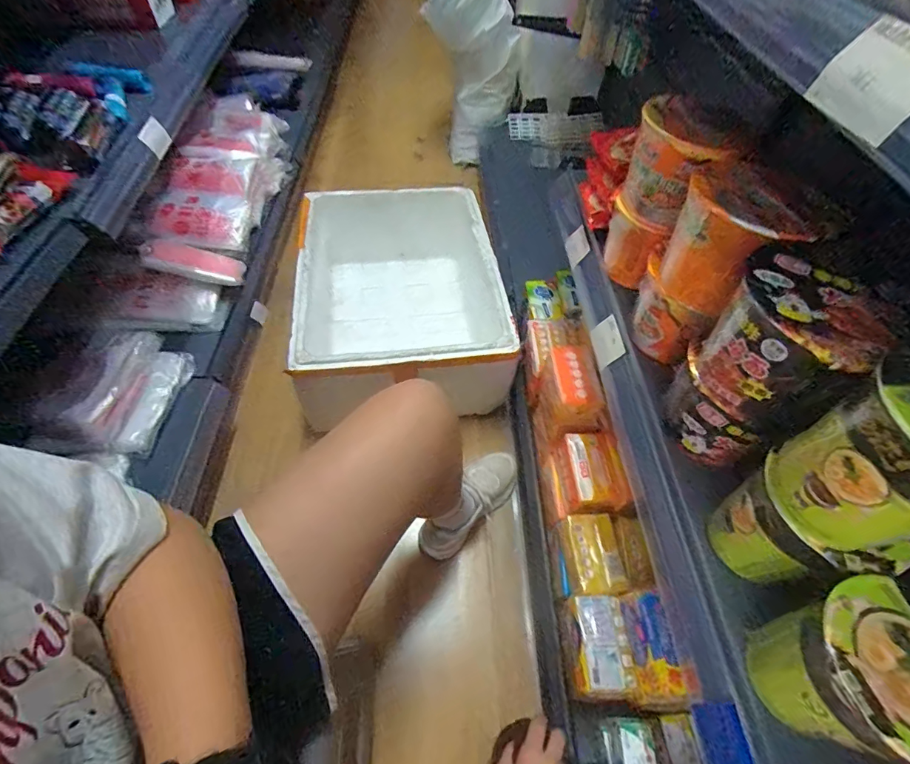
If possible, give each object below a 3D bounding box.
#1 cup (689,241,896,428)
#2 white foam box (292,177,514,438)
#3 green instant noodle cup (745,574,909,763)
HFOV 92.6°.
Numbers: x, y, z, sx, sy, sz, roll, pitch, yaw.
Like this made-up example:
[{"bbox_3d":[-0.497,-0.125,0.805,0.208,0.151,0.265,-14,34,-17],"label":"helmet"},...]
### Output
[{"bbox_3d":[0.259,-0.029,0.357,0.094,0.121,0.099,2,54,-2],"label":"cup"},{"bbox_3d":[-0.125,-0.196,1.080,0.459,0.270,0.591,-2,55,-5],"label":"white foam box"},{"bbox_3d":[0.271,0.209,0.305,0.082,0.106,0.101,-13,56,-12],"label":"green instant noodle cup"}]

